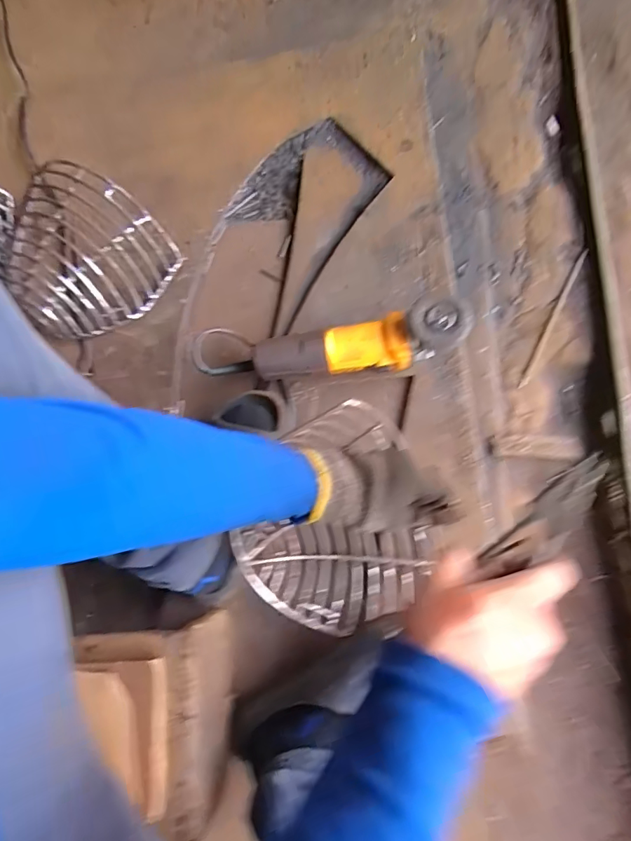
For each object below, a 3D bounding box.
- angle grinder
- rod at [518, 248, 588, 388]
[{"bbox_3d":[0.055,-0.099,0.613,0.280,0.071,0.070,-9,79,16],"label":"angle grinder"},{"bbox_3d":[0.342,-0.148,0.673,0.010,0.008,0.229,26,82,10],"label":"rod"}]

